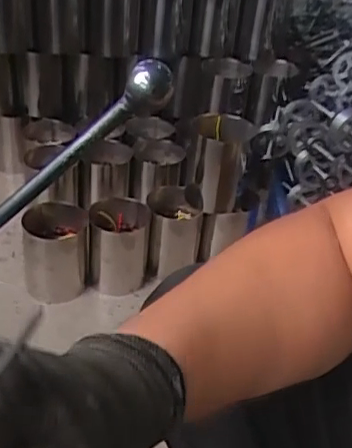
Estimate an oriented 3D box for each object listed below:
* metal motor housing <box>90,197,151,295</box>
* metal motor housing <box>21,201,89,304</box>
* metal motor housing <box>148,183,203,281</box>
[{"bbox_3d":[-0.118,0.044,1.176,0.118,0.158,0.119,2,36,-6],"label":"metal motor housing"},{"bbox_3d":[-0.240,0.056,1.149,0.120,0.161,0.125,-3,37,-13],"label":"metal motor housing"},{"bbox_3d":[-0.007,0.014,1.226,0.115,0.147,0.132,7,36,1],"label":"metal motor housing"}]

